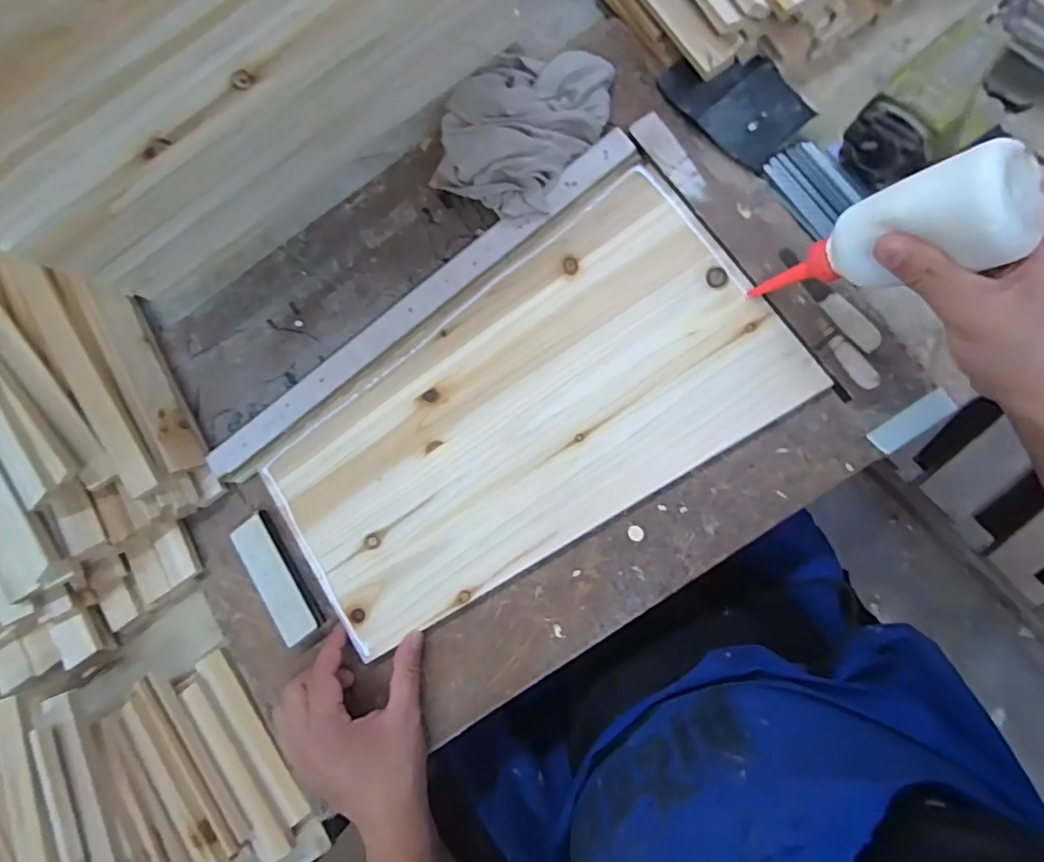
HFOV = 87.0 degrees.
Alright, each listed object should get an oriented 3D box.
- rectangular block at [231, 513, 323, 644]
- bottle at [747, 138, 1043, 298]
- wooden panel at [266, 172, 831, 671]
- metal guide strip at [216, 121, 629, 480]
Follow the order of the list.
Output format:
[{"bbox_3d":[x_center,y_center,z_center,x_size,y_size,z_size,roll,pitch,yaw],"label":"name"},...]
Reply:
[{"bbox_3d":[-0.209,0.124,0.471,0.040,0.014,0.111,-31,80,3],"label":"rectangular block"},{"bbox_3d":[0.221,-0.116,0.351,0.054,0.157,0.053,2,86,-23],"label":"bottle"},{"bbox_3d":[-0.002,-0.007,0.453,0.415,0.018,0.224,-36,83,4],"label":"wooden panel"},{"bbox_3d":[-0.092,-0.106,0.476,0.454,0.011,0.036,-38,82,4],"label":"metal guide strip"}]

